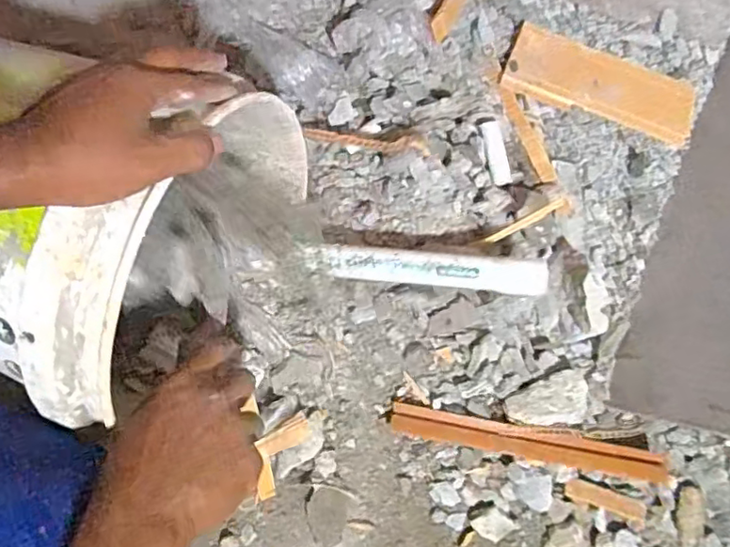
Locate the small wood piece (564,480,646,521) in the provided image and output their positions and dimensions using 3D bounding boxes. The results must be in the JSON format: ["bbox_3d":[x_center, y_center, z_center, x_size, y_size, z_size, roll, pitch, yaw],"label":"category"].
[{"bbox_3d":[0.250,0.234,0.612,0.083,0.008,0.019,18,76,1],"label":"small wood piece"}]

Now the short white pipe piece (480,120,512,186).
[{"bbox_3d":[0.151,-0.136,0.687,0.025,0.030,0.073,-10,77,-6],"label":"short white pipe piece"}]

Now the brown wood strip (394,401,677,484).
[{"bbox_3d":[0.169,0.178,0.620,0.280,0.020,0.032,11,76,0],"label":"brown wood strip"}]

